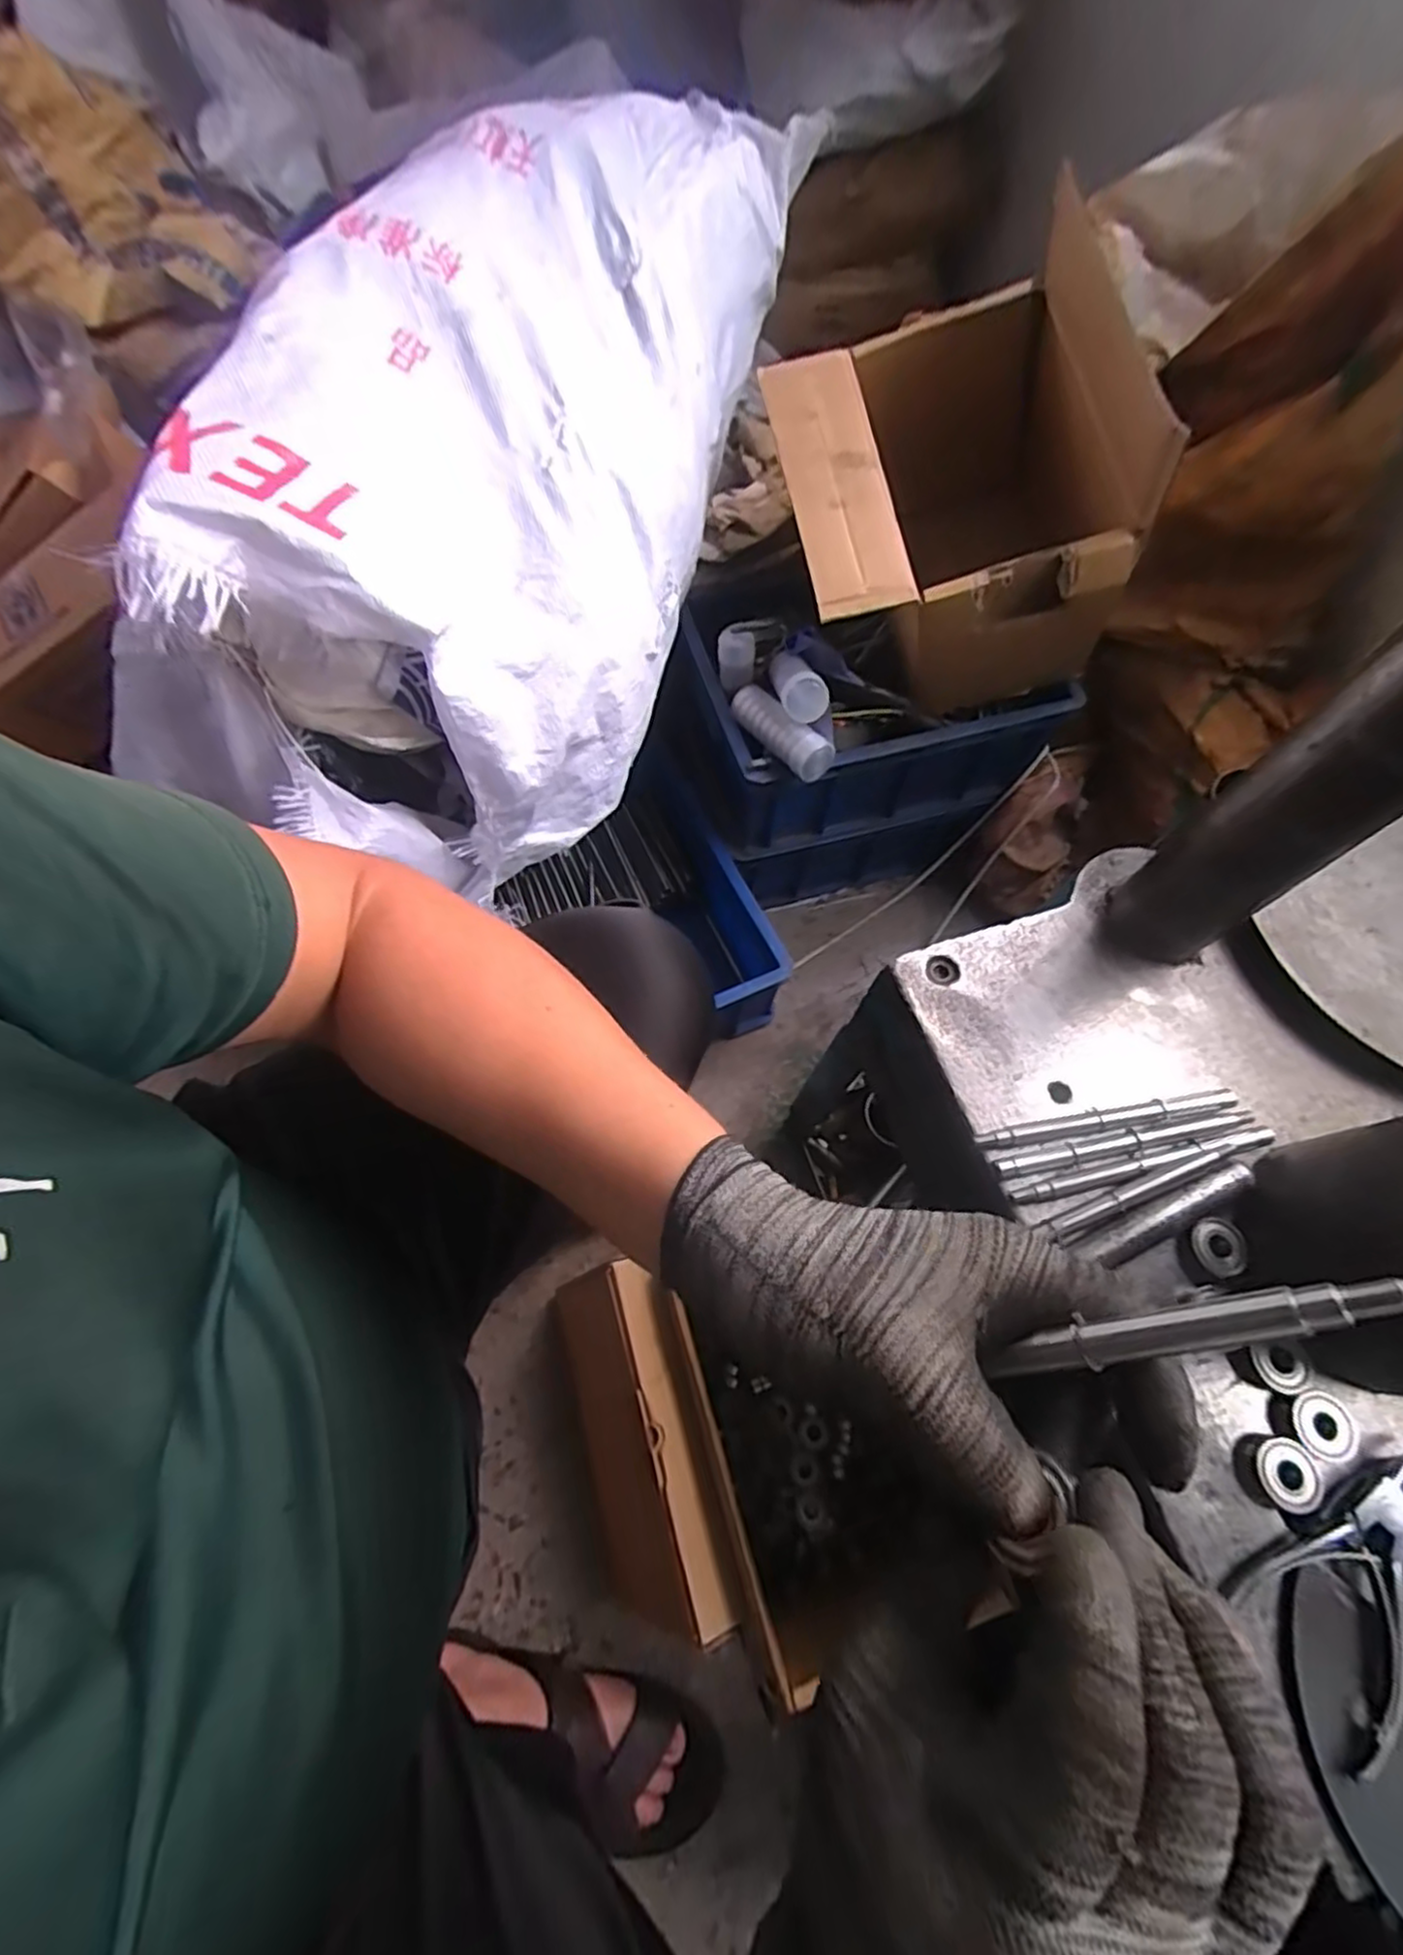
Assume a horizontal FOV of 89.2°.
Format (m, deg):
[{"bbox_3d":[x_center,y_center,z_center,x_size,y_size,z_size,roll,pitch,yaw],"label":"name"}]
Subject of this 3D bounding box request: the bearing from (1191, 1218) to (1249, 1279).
[{"bbox_3d":[0.287,0.149,0.393,0.028,0.007,0.029,-6,66,-6],"label":"bearing"}]

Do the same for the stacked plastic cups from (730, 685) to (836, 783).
[{"bbox_3d":[0.080,-0.255,0.725,0.042,0.035,0.122,-35,72,-17],"label":"stacked plastic cups"}]

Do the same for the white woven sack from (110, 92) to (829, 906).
[{"bbox_3d":[-0.188,-0.507,0.706,0.379,0.319,0.762,16,66,5],"label":"white woven sack"}]

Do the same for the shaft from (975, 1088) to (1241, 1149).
[{"bbox_3d":[0.242,0.084,0.423,0.159,0.007,0.013,-7,66,-6],"label":"shaft"}]

